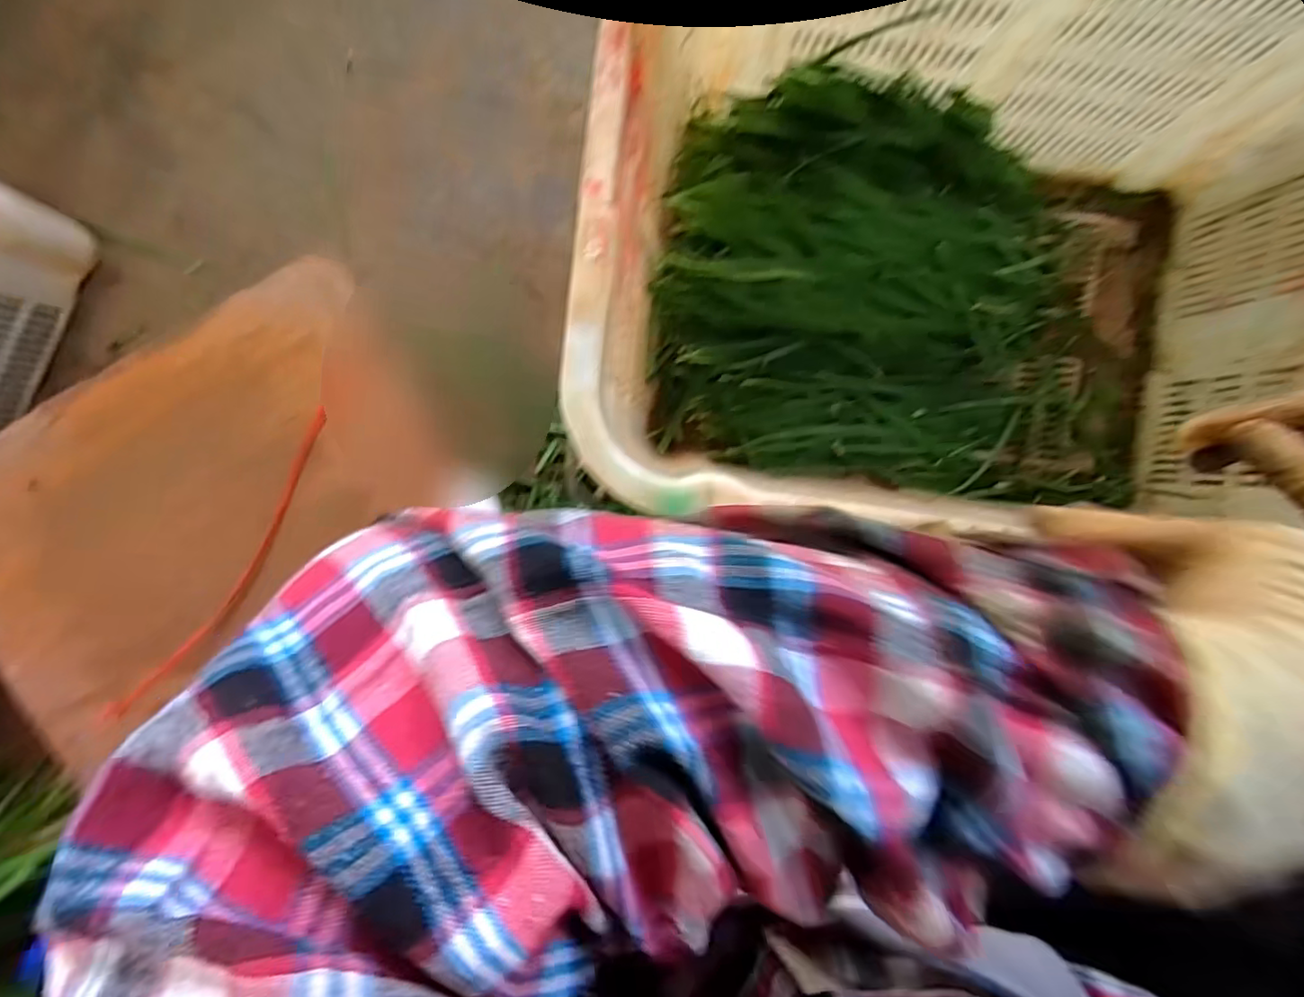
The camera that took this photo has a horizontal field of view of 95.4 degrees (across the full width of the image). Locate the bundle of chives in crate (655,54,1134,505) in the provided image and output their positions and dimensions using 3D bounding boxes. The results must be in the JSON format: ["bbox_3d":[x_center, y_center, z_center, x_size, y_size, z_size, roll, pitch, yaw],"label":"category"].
[{"bbox_3d":[0.272,-0.216,0.661,0.522,0.164,0.374,7,85,-6],"label":"bundle of chives in crate"}]

